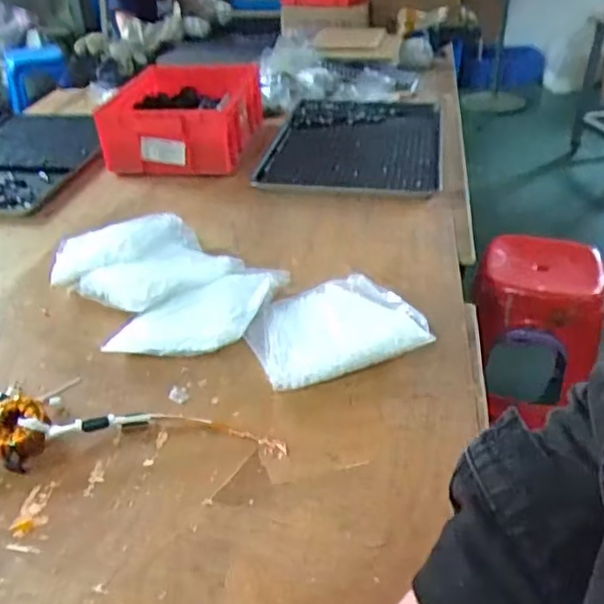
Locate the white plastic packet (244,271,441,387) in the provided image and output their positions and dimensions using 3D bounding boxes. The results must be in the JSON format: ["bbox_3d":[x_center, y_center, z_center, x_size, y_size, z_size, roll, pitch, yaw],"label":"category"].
[{"bbox_3d":[0.040,0.028,0.892,0.224,0.030,0.203,-11,34,-13],"label":"white plastic packet"}]

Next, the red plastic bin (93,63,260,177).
[{"bbox_3d":[-0.281,-0.424,1.445,0.308,0.140,0.333,2,33,7],"label":"red plastic bin"}]

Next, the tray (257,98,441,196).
[{"bbox_3d":[0.124,-0.374,1.461,0.381,0.035,0.603,4,34,9],"label":"tray"}]

